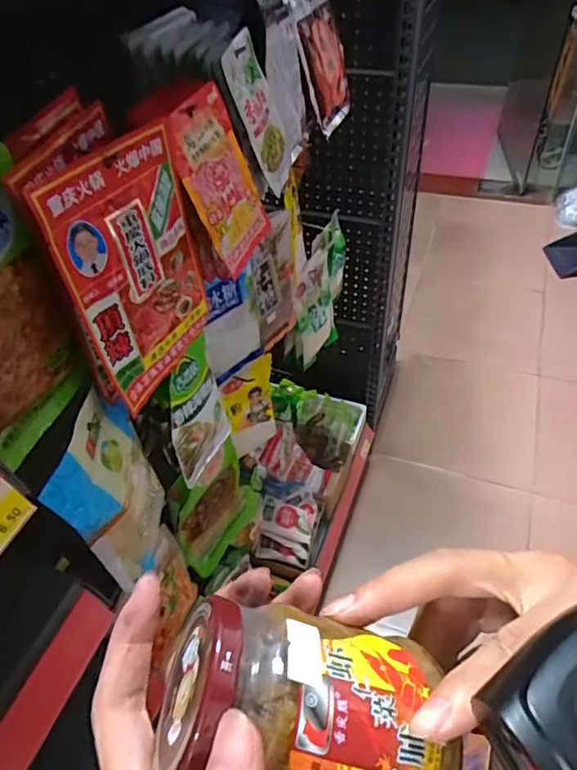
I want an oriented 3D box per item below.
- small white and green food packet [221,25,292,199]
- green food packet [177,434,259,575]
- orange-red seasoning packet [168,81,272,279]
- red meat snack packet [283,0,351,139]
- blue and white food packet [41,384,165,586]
[{"bbox_3d":[-0.030,-0.294,0.598,0.012,0.157,0.087,-2,53,24],"label":"small white and green food packet"},{"bbox_3d":[-0.101,0.189,0.792,0.035,0.156,0.149,22,51,24],"label":"green food packet"},{"bbox_3d":[-0.066,-0.201,0.544,0.009,0.159,0.102,1,46,29],"label":"orange-red seasoning packet"},{"bbox_3d":[0.050,-0.455,0.743,0.016,0.174,0.115,8,57,33],"label":"red meat snack packet"},{"bbox_3d":[-0.162,0.097,0.521,0.039,0.170,0.136,0,46,5],"label":"blue and white food packet"}]

